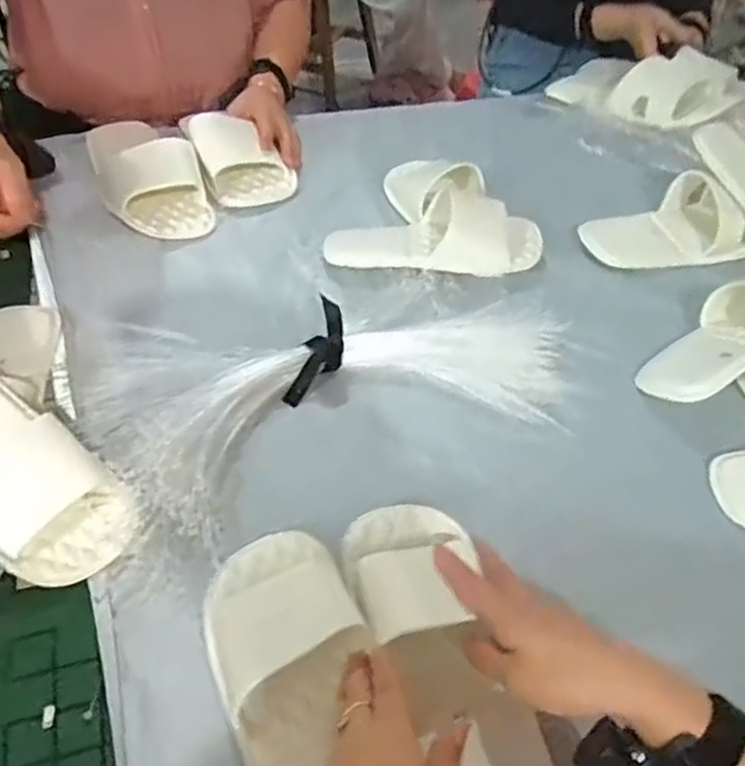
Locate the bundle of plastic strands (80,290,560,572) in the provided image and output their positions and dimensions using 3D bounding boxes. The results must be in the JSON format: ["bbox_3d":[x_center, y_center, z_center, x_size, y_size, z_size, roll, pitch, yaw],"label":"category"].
[{"bbox_3d":[-0.030,-0.015,0.643,0.443,0.035,0.259,-17,50,-16],"label":"bundle of plastic strands"}]

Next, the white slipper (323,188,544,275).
[{"bbox_3d":[0.070,-0.170,0.784,0.240,0.067,0.096,6,48,4],"label":"white slipper"}]

